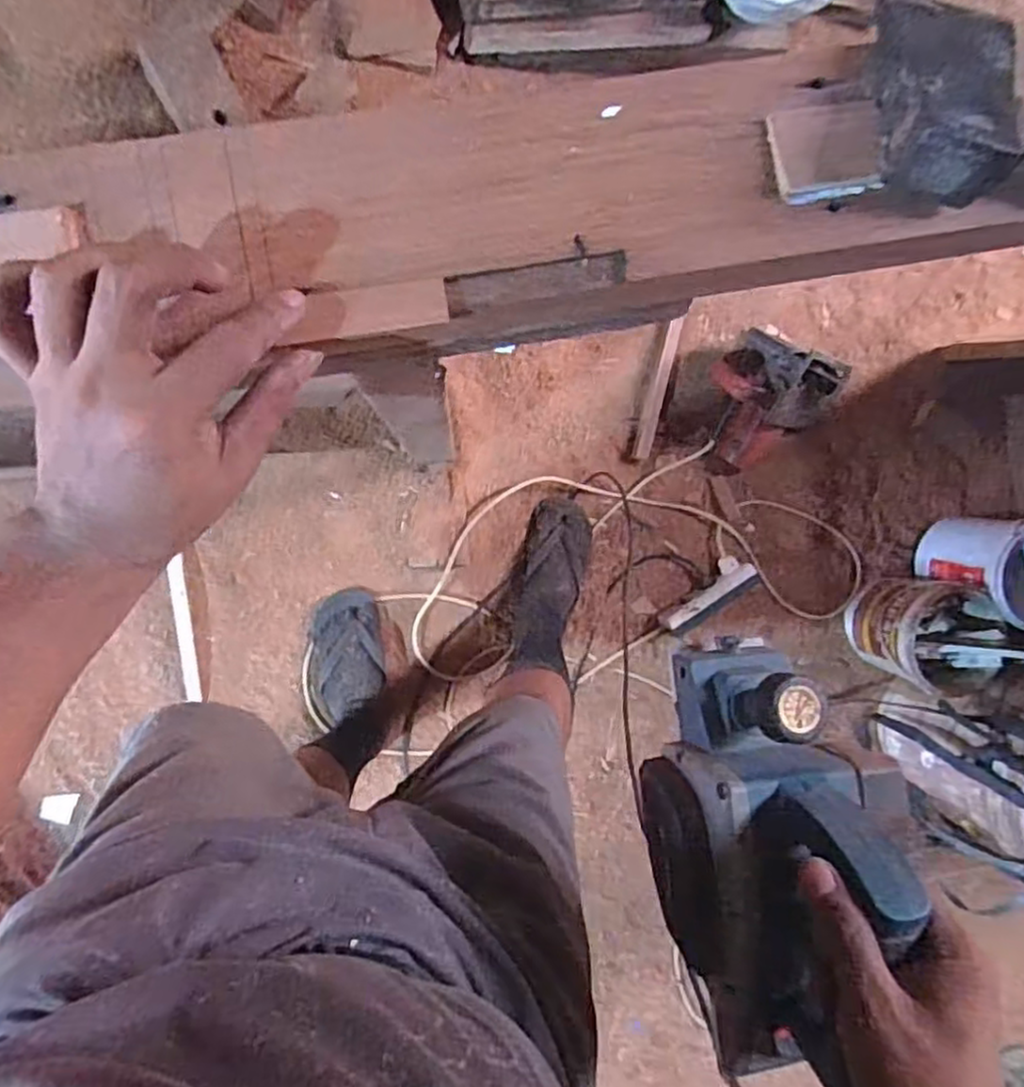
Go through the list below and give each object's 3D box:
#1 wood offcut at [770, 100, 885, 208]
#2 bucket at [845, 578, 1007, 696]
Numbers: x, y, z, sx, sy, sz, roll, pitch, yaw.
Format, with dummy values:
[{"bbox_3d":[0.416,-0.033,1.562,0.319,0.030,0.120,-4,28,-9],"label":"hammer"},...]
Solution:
[{"bbox_3d":[0.155,-0.193,0.352,0.050,0.013,0.044,-10,94,-9],"label":"wood offcut"},{"bbox_3d":[0.718,0.154,1.273,0.150,0.215,0.184,20,90,-10],"label":"bucket"}]

